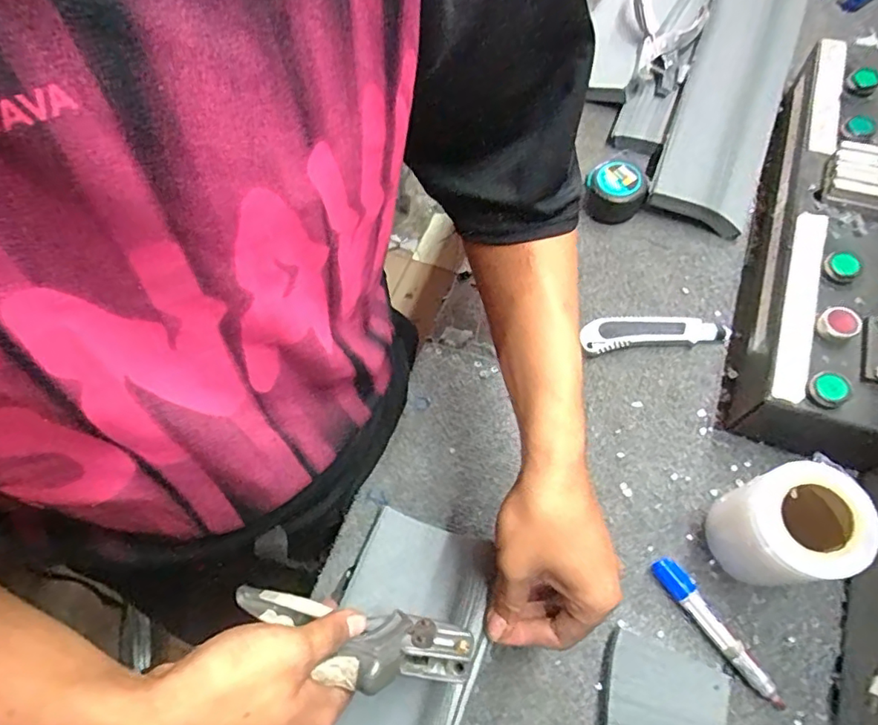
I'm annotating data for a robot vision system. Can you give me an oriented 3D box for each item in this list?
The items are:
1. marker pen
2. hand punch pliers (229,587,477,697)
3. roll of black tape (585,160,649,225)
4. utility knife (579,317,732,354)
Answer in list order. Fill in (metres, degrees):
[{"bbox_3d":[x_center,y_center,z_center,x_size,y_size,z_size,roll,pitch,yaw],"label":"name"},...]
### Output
[{"bbox_3d":[0.220,0.213,0.441,0.018,0.016,0.124,-33,68,-11],"label":"marker pen"},{"bbox_3d":[-0.067,0.183,0.373,0.170,0.072,0.045,10,66,16],"label":"hand punch pliers"},{"bbox_3d":[0.195,-0.189,0.609,0.061,0.044,0.069,6,66,6],"label":"roll of black tape"},{"bbox_3d":[0.214,-0.032,0.551,0.141,0.013,0.031,-6,65,1],"label":"utility knife"}]

